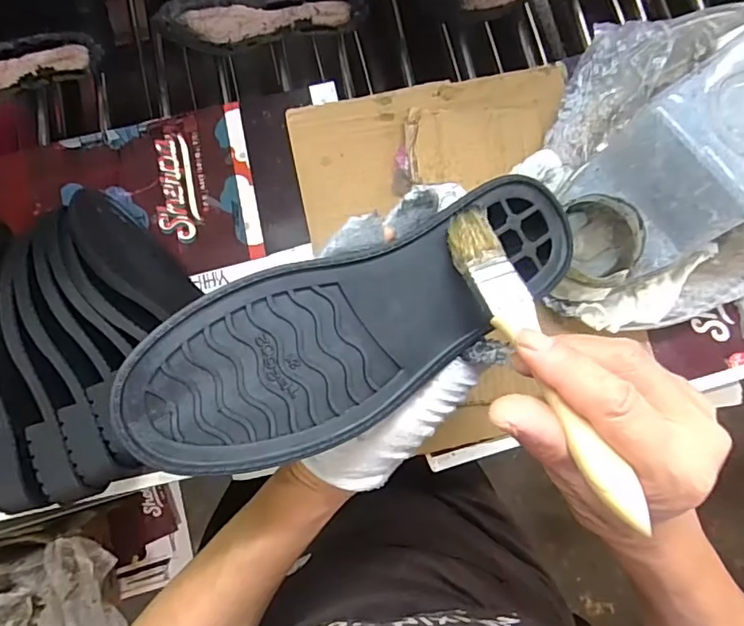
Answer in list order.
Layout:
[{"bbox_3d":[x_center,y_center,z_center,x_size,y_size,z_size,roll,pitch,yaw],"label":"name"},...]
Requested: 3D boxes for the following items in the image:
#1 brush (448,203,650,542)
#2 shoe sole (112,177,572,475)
[{"bbox_3d":[0.068,0.015,0.220,0.021,0.005,0.144,-22,67,-4],"label":"brush"},{"bbox_3d":[0.000,0.003,0.247,0.219,0.028,0.075,-26,98,-17],"label":"shoe sole"}]

